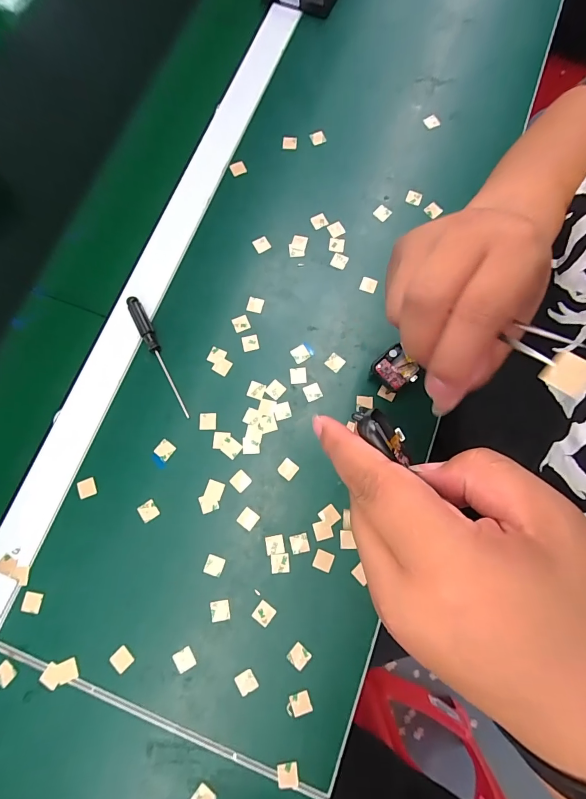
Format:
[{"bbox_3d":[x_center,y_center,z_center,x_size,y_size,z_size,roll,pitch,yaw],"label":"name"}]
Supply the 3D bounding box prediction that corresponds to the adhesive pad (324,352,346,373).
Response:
[{"bbox_3d":[0.041,-0.037,0.358,0.016,0.004,0.016,40,81,10],"label":"adhesive pad"}]

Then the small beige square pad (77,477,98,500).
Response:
[{"bbox_3d":[-0.188,0.081,0.334,0.015,0.004,0.016,-22,77,-4],"label":"small beige square pad"}]

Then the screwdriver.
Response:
[{"bbox_3d":[-0.132,-0.042,0.354,0.015,0.016,0.128,-24,78,-4],"label":"screwdriver"}]

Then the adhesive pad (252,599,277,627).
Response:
[{"bbox_3d":[-0.024,0.181,0.311,0.016,0.004,0.016,36,78,12],"label":"adhesive pad"}]

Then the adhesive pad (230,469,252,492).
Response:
[{"bbox_3d":[-0.048,0.074,0.334,0.016,0.004,0.016,43,81,10],"label":"adhesive pad"}]

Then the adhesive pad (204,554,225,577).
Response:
[{"bbox_3d":[-0.069,0.144,0.319,0.016,0.004,0.015,18,78,5],"label":"adhesive pad"}]

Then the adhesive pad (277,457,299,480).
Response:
[{"bbox_3d":[-0.005,0.063,0.335,0.016,0.004,0.016,42,81,10],"label":"adhesive pad"}]

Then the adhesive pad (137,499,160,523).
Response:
[{"bbox_3d":[-0.130,0.100,0.329,0.016,0.004,0.016,-32,78,-6],"label":"adhesive pad"}]

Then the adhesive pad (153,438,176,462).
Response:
[{"bbox_3d":[-0.120,0.047,0.341,0.016,0.004,0.016,39,81,9],"label":"adhesive pad"}]

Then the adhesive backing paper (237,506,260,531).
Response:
[{"bbox_3d":[-0.040,0.106,0.327,0.016,0.004,0.016,38,81,9],"label":"adhesive backing paper"}]

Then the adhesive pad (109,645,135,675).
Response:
[{"bbox_3d":[-0.142,0.216,0.304,0.016,0.004,0.017,40,81,10],"label":"adhesive pad"}]

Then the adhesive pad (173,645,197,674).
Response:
[{"bbox_3d":[-0.089,0.215,0.304,0.015,0.004,0.016,-31,78,-5],"label":"adhesive pad"}]

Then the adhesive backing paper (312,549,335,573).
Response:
[{"bbox_3d":[0.027,0.140,0.320,0.016,0.004,0.016,21,77,7],"label":"adhesive backing paper"}]

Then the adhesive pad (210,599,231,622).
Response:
[{"bbox_3d":[-0.062,0.179,0.311,0.016,0.004,0.015,-7,77,0],"label":"adhesive pad"}]

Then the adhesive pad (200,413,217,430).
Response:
[{"bbox_3d":[-0.081,0.020,0.346,0.016,0.004,0.016,0,77,2],"label":"adhesive pad"}]

